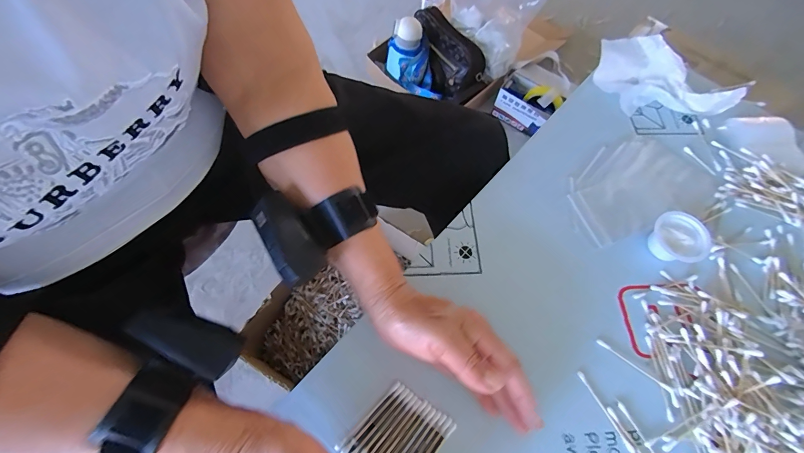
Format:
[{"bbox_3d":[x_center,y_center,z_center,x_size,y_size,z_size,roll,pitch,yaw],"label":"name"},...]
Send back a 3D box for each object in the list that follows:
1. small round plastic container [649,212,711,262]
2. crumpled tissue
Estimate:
[{"bbox_3d":[0.288,0.013,0.376,0.046,0.026,0.052,-17,67,-9],"label":"small round plastic container"},{"bbox_3d":[0.325,-0.181,0.456,0.077,0.053,0.157,-41,73,-18],"label":"crumpled tissue"}]

